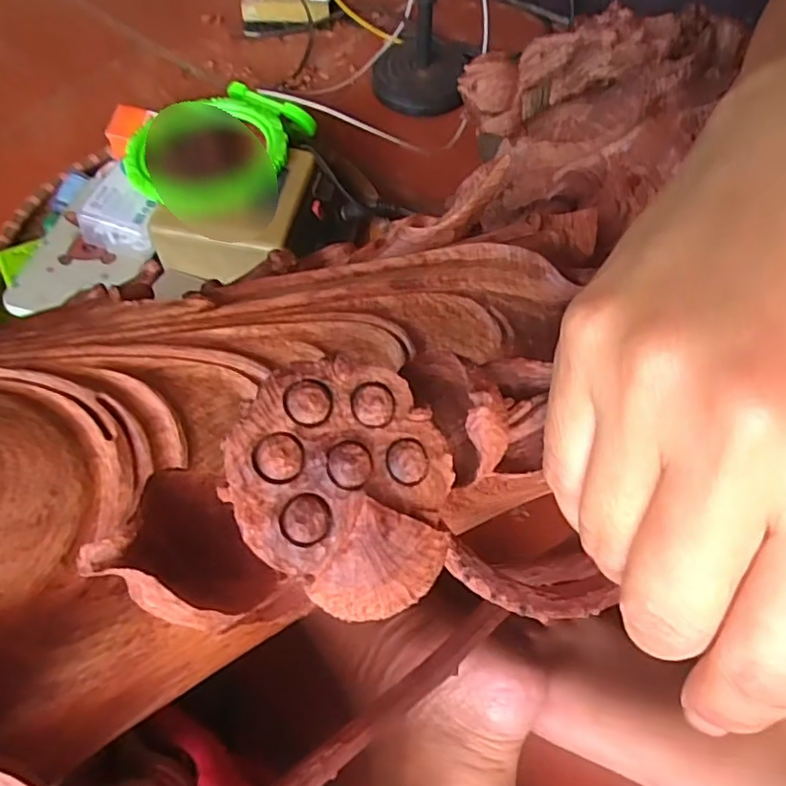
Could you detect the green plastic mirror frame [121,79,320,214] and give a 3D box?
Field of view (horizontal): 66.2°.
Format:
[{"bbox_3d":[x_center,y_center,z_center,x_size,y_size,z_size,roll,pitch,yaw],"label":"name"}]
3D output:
[{"bbox_3d":[-0.146,-0.205,0.507,0.120,0.032,0.137,14,60,7],"label":"green plastic mirror frame"}]

